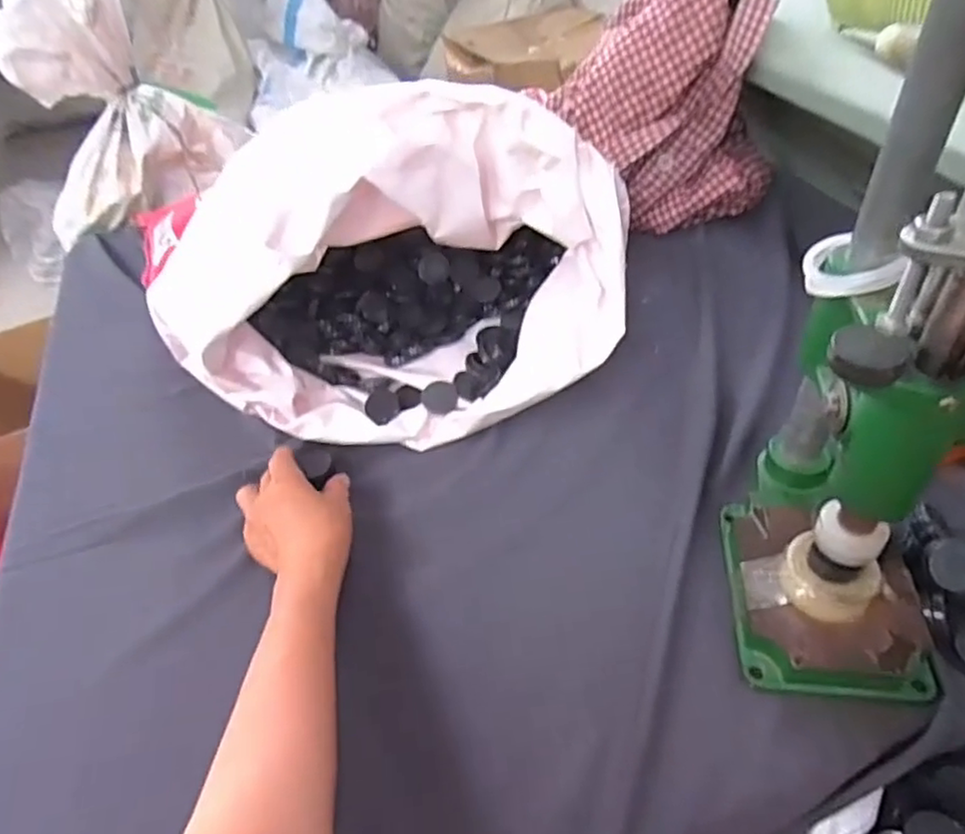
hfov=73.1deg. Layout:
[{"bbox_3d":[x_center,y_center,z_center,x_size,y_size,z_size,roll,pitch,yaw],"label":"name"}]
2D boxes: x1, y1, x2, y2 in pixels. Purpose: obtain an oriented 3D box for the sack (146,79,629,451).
[{"bbox_3d":[-0.070,-0.149,0.601,0.396,0.236,0.263,2,46,9],"label":"sack"}]

